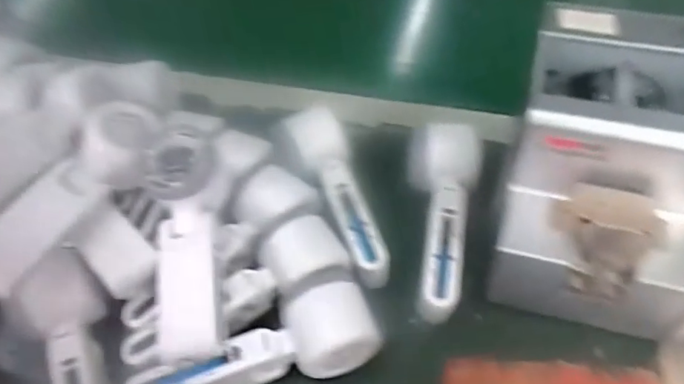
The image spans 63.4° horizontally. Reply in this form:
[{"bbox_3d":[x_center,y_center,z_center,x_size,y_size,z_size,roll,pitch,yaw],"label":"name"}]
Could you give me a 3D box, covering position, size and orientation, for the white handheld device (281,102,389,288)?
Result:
[{"bbox_3d":[-0.003,0.001,0.444,0.051,0.047,0.159,-18,53,-9],"label":"white handheld device"}]

